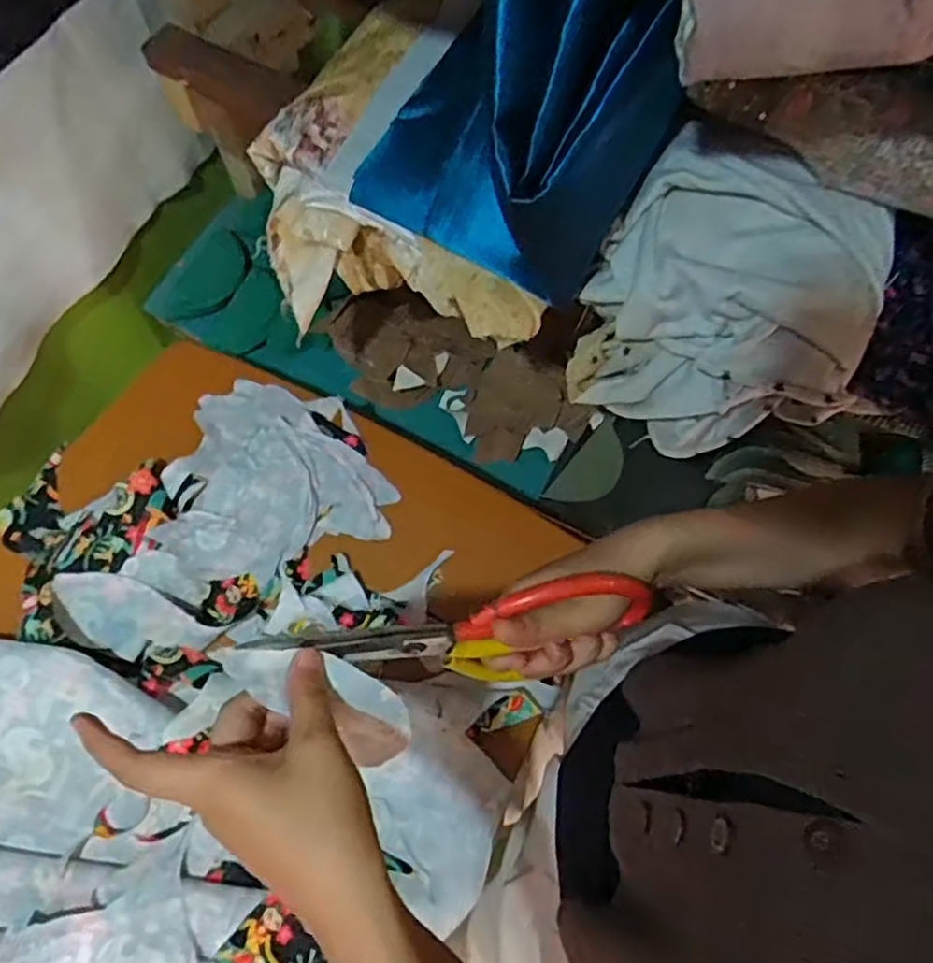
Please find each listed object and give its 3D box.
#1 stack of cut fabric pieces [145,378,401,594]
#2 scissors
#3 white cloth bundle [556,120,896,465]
[{"bbox_3d":[-0.164,0.001,0.615,0.190,0.026,0.188,11,68,2],"label":"stack of cut fabric pieces"},{"bbox_3d":[-0.008,0.088,0.375,0.189,0.086,0.016,-9,52,-5],"label":"scissors"},{"bbox_3d":[0.182,-0.118,0.495,0.185,0.166,0.131,26,69,8],"label":"white cloth bundle"}]

